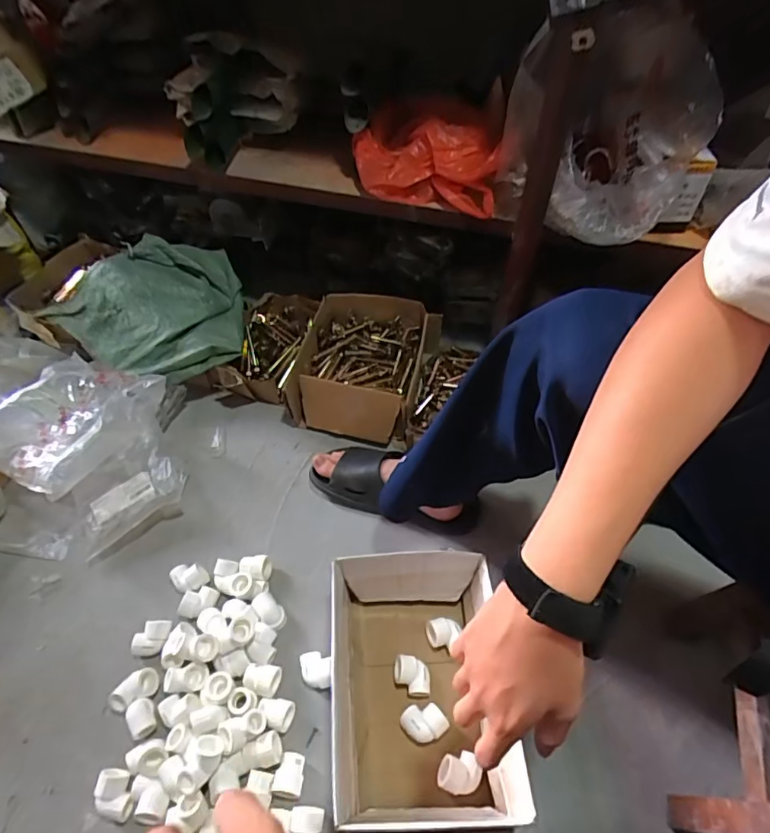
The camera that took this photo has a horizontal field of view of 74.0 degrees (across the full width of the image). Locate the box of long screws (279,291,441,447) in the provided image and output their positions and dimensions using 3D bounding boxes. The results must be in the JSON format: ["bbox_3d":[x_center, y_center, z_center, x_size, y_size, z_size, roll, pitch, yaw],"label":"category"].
[{"bbox_3d":[-0.046,-0.106,0.975,0.235,0.101,0.287,14,53,12],"label":"box of long screws"}]

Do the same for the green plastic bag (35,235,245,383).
[{"bbox_3d":[-0.421,-0.193,0.918,0.310,0.124,0.223,-15,53,-11],"label":"green plastic bag"}]

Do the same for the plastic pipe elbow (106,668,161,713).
[{"bbox_3d":[-0.328,0.358,0.665,0.063,0.031,0.032,-29,57,-21],"label":"plastic pipe elbow"}]

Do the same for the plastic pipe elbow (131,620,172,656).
[{"bbox_3d":[-0.321,0.305,0.704,0.045,0.025,0.045,2,52,2],"label":"plastic pipe elbow"}]

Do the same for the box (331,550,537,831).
[{"bbox_3d":[0.036,0.326,0.630,0.198,0.120,0.278,-2,52,-1],"label":"box"}]

